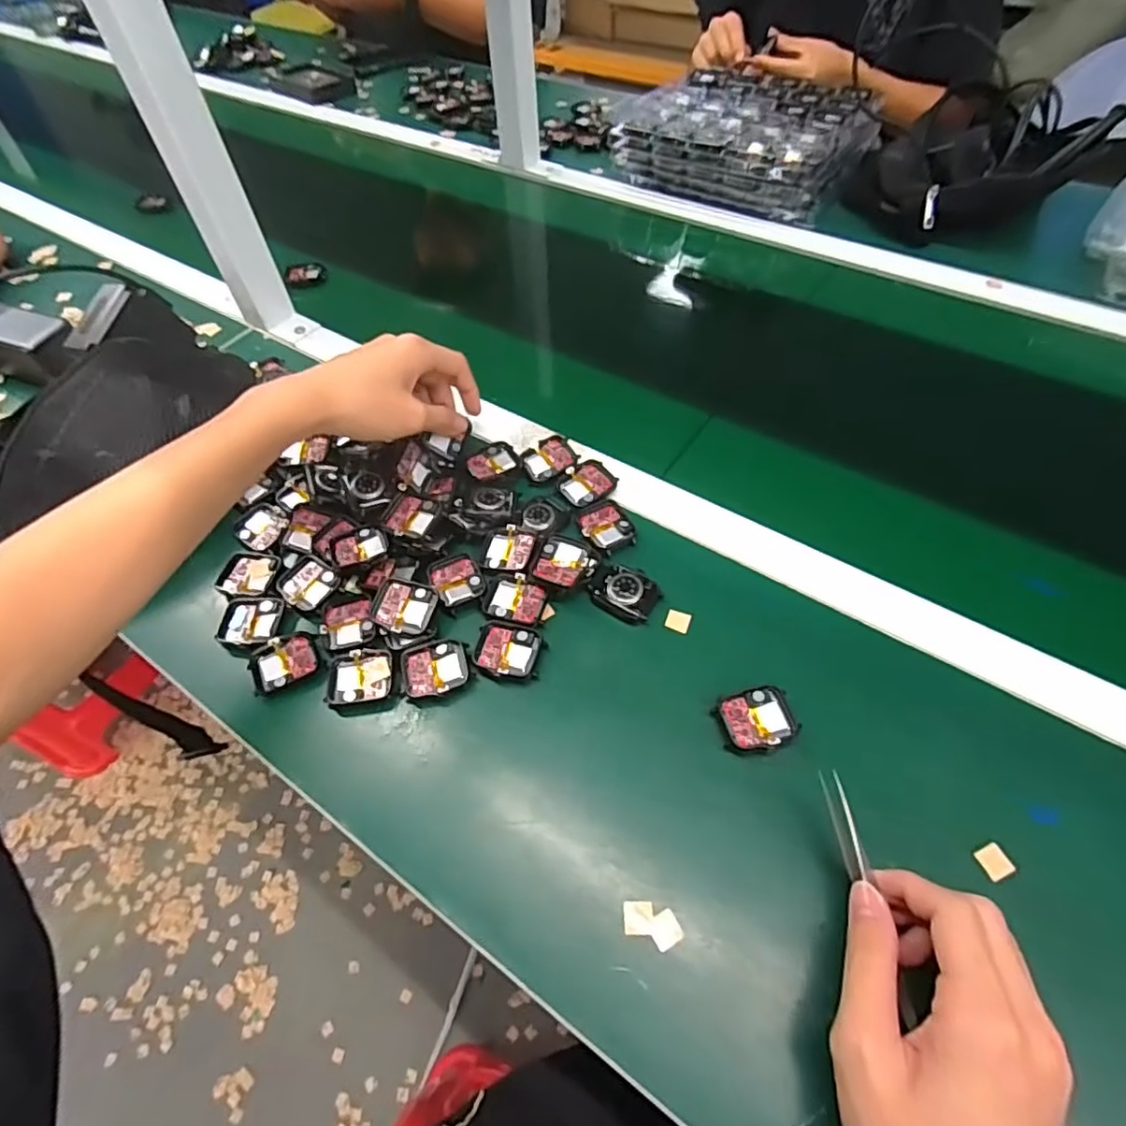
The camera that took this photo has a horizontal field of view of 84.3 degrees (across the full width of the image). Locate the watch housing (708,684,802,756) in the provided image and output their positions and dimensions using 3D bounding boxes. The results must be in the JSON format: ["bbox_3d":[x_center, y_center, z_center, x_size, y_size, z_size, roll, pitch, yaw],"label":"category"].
[{"bbox_3d":[0.121,0.099,0.388,0.046,0.017,0.038,-13,54,-6],"label":"watch housing"}]

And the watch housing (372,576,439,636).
[{"bbox_3d":[-0.110,0.031,0.437,0.041,0.011,0.036,16,70,11],"label":"watch housing"}]

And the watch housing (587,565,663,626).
[{"bbox_3d":[0.043,0.021,0.445,0.049,0.006,0.037,27,60,21],"label":"watch housing"}]

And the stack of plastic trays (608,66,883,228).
[{"bbox_3d":[0.236,-0.568,0.822,0.297,0.064,0.229,26,59,20],"label":"stack of plastic trays"}]

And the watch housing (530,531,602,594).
[{"bbox_3d":[0.001,0.000,0.454,0.044,0.012,0.043,16,56,14],"label":"watch housing"}]

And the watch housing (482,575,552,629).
[{"bbox_3d":[-0.034,0.026,0.445,0.046,0.005,0.037,11,55,11],"label":"watch housing"}]

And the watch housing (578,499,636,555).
[{"bbox_3d":[0.034,-0.029,0.480,0.036,0.005,0.046,-24,56,-14],"label":"watch housing"}]

